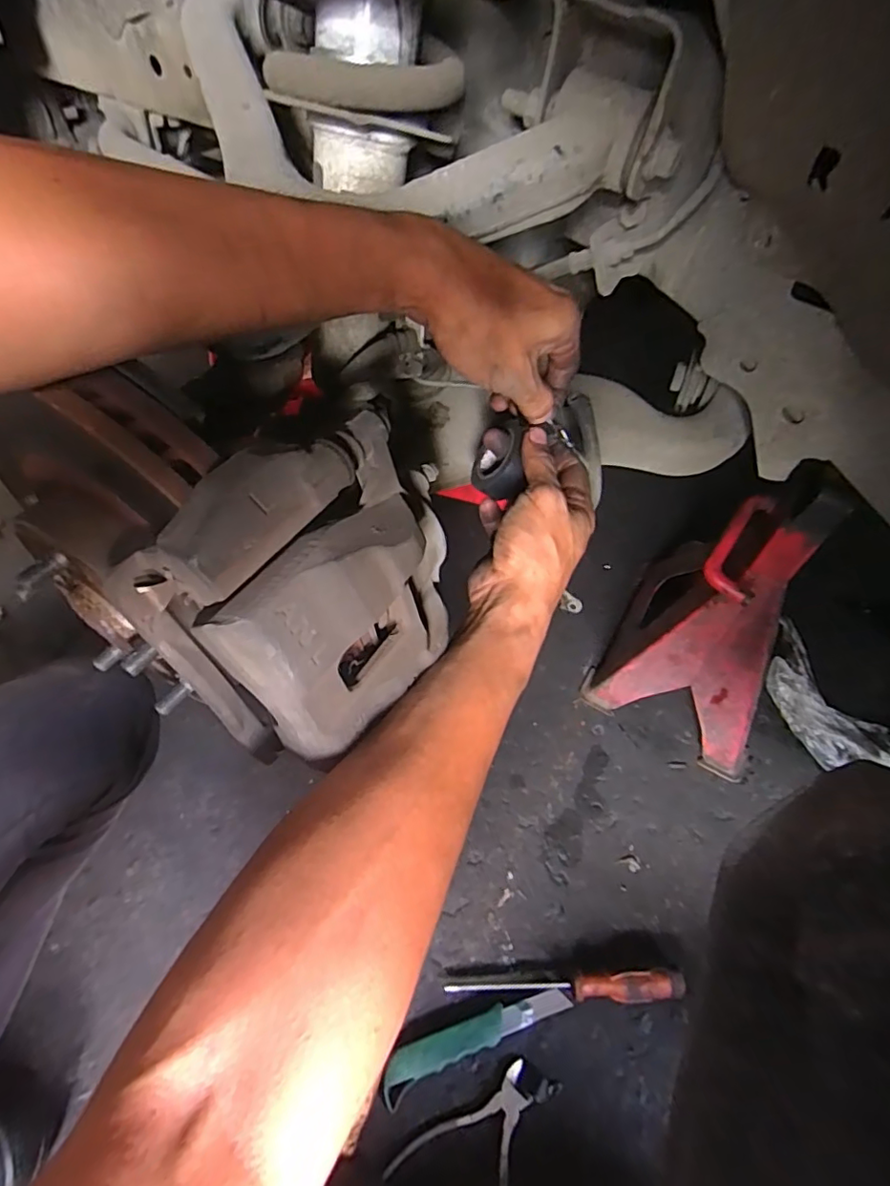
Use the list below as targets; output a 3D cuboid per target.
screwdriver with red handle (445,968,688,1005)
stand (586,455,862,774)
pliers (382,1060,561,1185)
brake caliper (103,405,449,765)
[{"bbox_3d":[0.118,0.389,0.539,0.226,0.024,0.024,-3,55,-2],"label":"screwdriver with red handle"},{"bbox_3d":[0.316,0.010,0.603,0.202,0.357,0.201,27,59,18],"label":"stand"},{"bbox_3d":[0.032,0.477,0.482,0.097,0.021,0.151,36,62,22],"label":"pliers"},{"bbox_3d":[-0.059,0.006,0.286,0.154,0.154,0.095,-39,63,-24],"label":"brake caliper"}]

